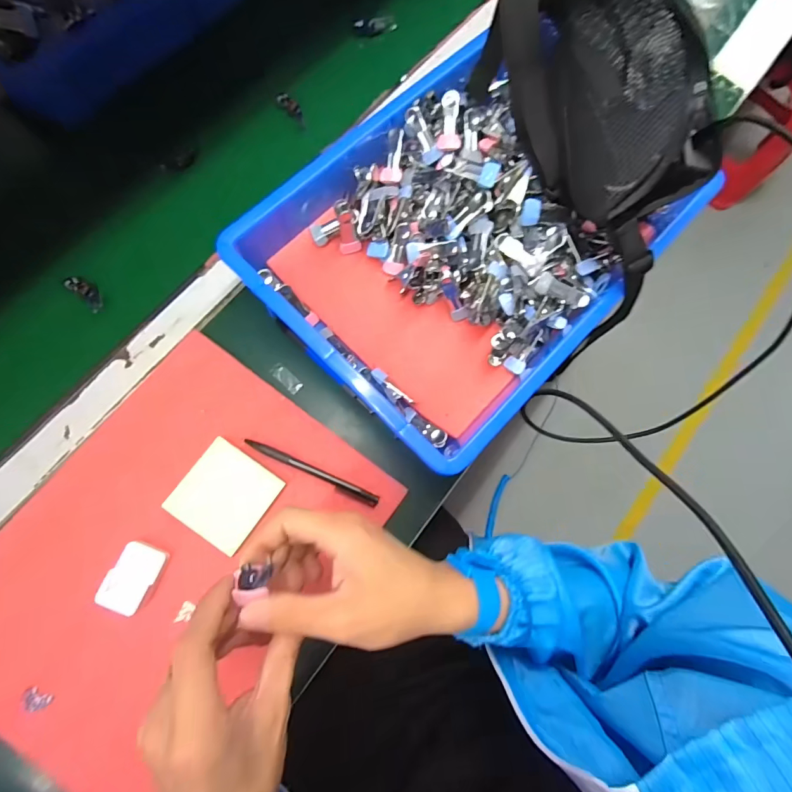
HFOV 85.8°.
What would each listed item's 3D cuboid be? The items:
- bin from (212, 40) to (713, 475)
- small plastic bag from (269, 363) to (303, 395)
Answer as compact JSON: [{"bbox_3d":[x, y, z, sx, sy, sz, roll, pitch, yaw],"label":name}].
[{"bbox_3d":[0.071,-0.159,0.435,0.307,0.079,0.390,45,78,6],"label":"bin"},{"bbox_3d":[-0.113,-0.018,0.438,0.036,0.005,0.014,46,80,-4],"label":"small plastic bag"}]

